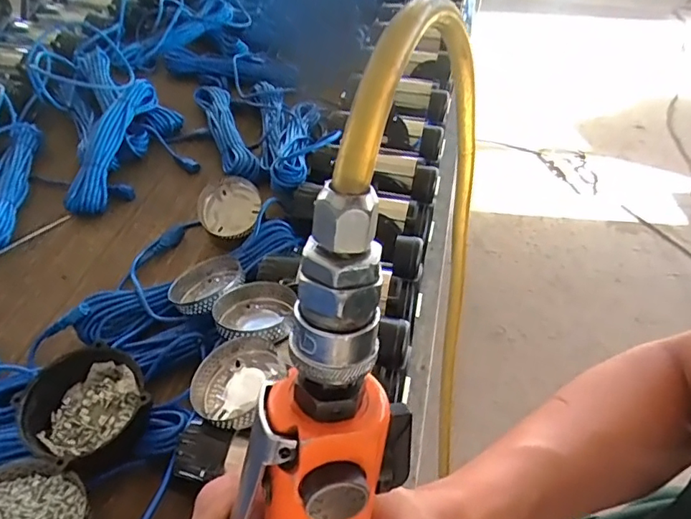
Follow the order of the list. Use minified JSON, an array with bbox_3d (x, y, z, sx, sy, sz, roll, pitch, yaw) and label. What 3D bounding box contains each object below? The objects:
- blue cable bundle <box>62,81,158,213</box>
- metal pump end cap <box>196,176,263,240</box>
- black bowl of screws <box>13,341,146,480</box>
[{"bbox_3d":[-0.459,-0.226,1.000,0.089,0.095,0.334,6,46,3],"label":"blue cable bundle"},{"bbox_3d":[-0.199,-0.089,0.870,0.102,0.023,0.102,1,86,-12],"label":"metal pump end cap"},{"bbox_3d":[-0.288,0.172,0.575,0.122,0.077,0.114,1,46,-1],"label":"black bowl of screws"}]

